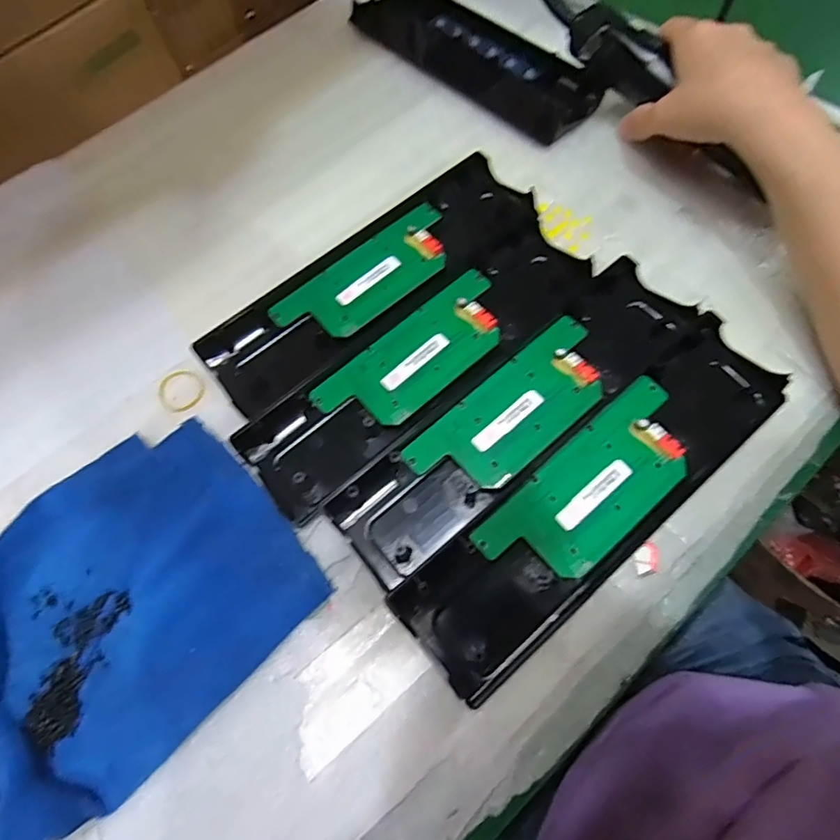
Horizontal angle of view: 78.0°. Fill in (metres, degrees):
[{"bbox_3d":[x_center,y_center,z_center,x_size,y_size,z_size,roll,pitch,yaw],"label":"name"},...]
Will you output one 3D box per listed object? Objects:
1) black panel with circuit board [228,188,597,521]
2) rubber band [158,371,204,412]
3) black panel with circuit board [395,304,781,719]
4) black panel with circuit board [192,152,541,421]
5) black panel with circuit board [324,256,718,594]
[{"bbox_3d":[0.003,-0.042,0.326,0.247,0.013,0.074,-40,71,-13],"label":"black panel with circuit board"},{"bbox_3d":[-0.157,-0.019,0.341,0.029,0.006,0.035,-30,69,-9],"label":"rubber band"},{"bbox_3d":[0.097,0.039,0.280,0.242,0.029,0.061,-39,71,-12],"label":"black panel with circuit board"},{"bbox_3d":[-0.031,-0.096,0.353,0.242,0.013,0.080,-37,70,-12],"label":"black panel with circuit board"},{"bbox_3d":[0.059,-0.007,0.303,0.243,0.022,0.068,-37,70,-12],"label":"black panel with circuit board"}]

